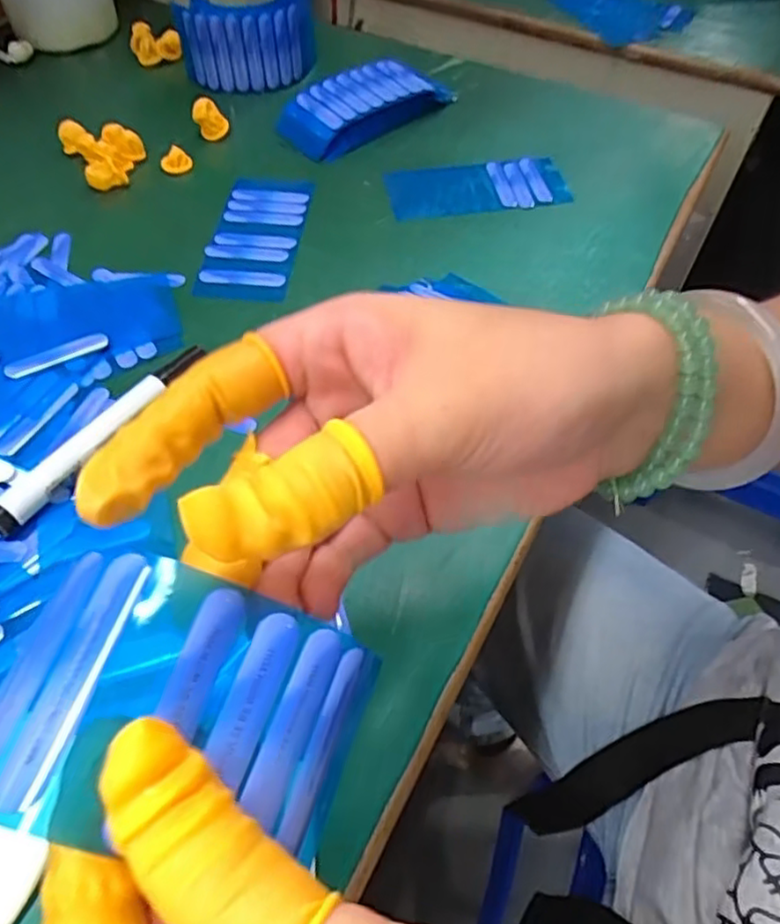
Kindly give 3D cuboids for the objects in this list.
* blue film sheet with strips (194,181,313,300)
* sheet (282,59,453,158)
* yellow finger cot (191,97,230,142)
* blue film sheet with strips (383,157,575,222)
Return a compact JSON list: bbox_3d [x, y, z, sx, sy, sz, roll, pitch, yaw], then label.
[{"bbox_3d":[-0.083,-0.142,0.409,0.055,0.004,0.115,6,55,3],"label":"blue film sheet with strips"},{"bbox_3d":[-0.019,-0.264,0.476,0.119,0.022,0.058,-37,65,-24],"label":"sheet"},{"bbox_3d":[-0.128,-0.244,0.468,0.023,0.033,0.012,-9,57,-8],"label":"yellow finger cot"},{"bbox_3d":[0.058,-0.185,0.439,0.116,0.006,0.053,-8,57,-3],"label":"blue film sheet with strips"}]

